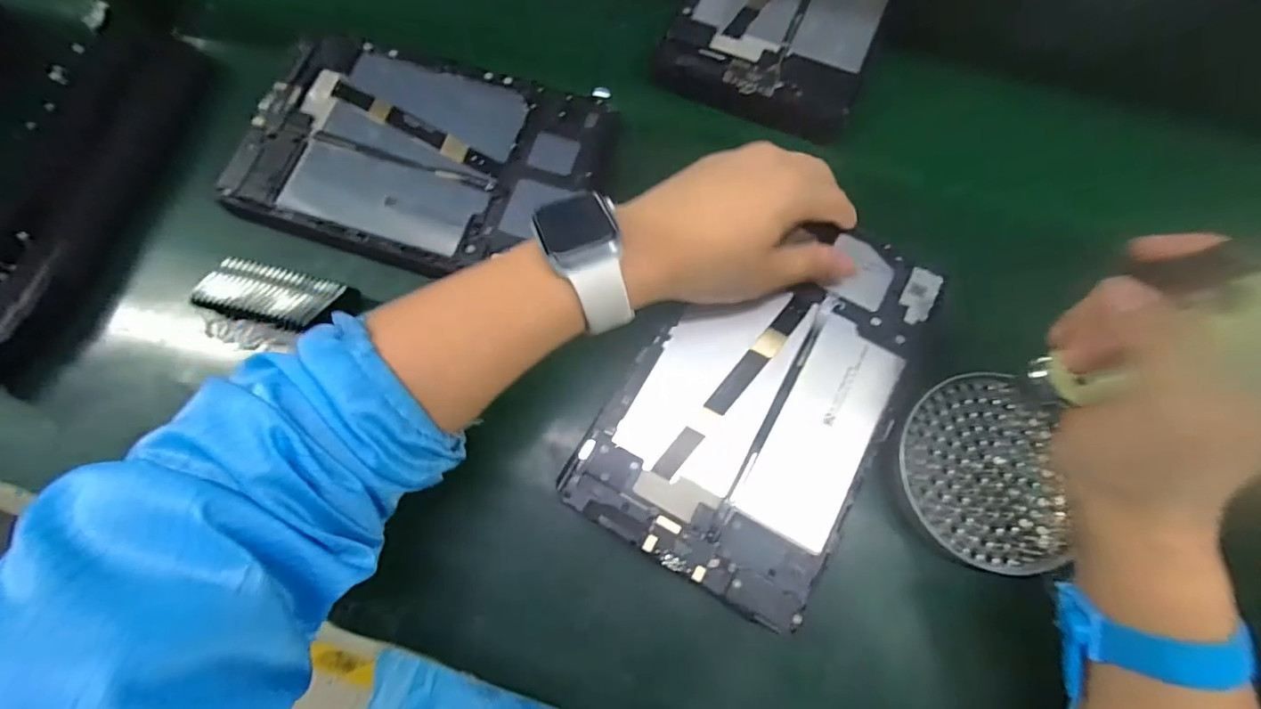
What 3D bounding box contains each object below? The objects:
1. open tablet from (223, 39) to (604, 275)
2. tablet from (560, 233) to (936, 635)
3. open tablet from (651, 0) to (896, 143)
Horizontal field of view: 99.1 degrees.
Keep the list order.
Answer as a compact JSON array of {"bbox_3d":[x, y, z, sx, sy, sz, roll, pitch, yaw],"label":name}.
[{"bbox_3d":[-0.143,-0.137,0.372,0.246,0.019,0.151,15,76,5],"label":"open tablet"},{"bbox_3d":[0.080,0.019,0.328,0.149,0.009,0.235,30,77,8],"label":"tablet"},{"bbox_3d":[0.128,-0.286,0.416,0.146,0.009,0.253,22,78,8],"label":"open tablet"}]

